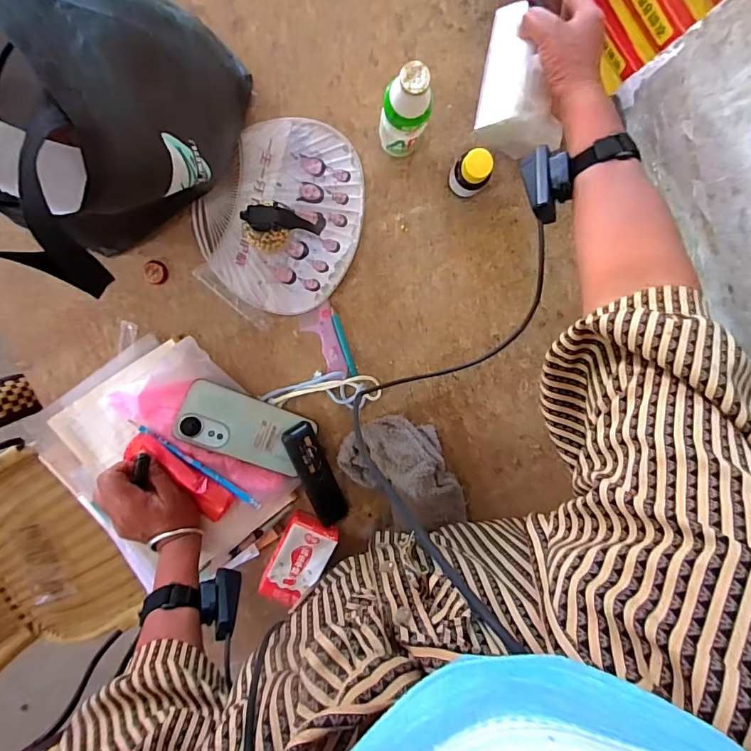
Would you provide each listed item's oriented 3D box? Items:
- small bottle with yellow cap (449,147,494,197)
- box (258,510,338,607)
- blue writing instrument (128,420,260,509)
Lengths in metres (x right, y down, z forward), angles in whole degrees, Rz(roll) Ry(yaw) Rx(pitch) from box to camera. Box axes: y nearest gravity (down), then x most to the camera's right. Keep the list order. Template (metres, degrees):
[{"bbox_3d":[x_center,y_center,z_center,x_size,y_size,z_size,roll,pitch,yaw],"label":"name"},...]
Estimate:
[{"bbox_3d":[0.112,-0.235,0.535,0.035,0.072,0.034,0,99,-3],"label":"small bottle with yellow cap"},{"bbox_3d":[-0.102,0.244,0.606,0.066,0.035,0.113,28,95,-7],"label":"box"},{"bbox_3d":[-0.216,0.109,0.551,0.180,0.009,0.011,38,96,-8],"label":"blue writing instrument"}]

